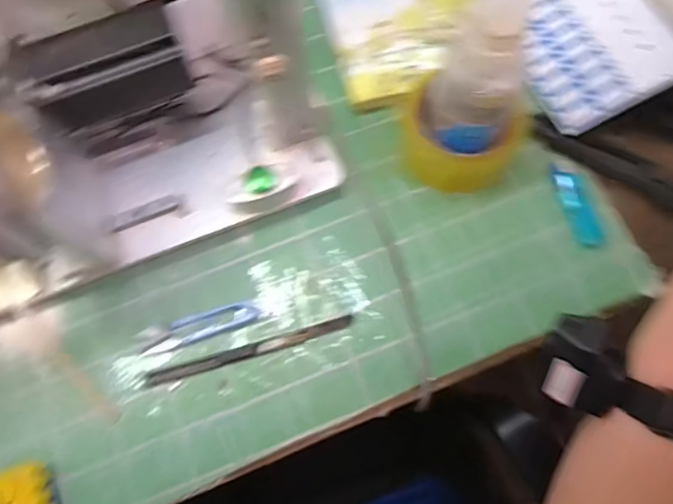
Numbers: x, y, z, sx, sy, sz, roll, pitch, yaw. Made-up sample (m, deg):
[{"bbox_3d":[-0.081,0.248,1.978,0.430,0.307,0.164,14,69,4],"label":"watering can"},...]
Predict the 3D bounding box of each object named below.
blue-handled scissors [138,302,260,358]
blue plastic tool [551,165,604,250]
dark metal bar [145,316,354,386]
[{"bbox_3d":[-0.113,0.063,0.433,0.100,0.006,0.022,-17,72,-2],"label":"blue-handled scissors"},{"bbox_3d":[0.207,-0.041,0.448,0.024,0.006,0.076,-15,71,-1],"label":"blue plastic tool"},{"bbox_3d":[-0.071,0.080,0.426,0.170,0.008,0.011,-16,71,-2],"label":"dark metal bar"}]

